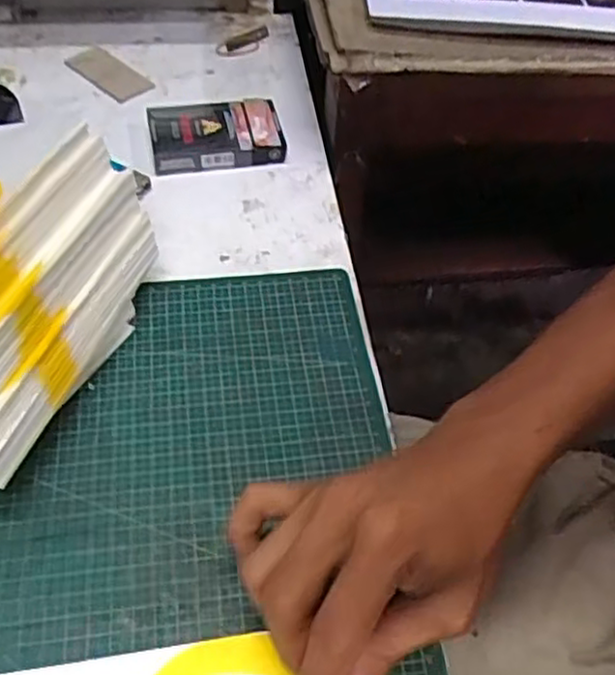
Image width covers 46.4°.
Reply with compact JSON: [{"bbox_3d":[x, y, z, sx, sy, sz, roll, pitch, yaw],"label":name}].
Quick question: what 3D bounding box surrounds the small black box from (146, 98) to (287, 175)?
[{"bbox_3d":[-0.071,-0.157,0.549,0.097,0.022,0.070,-8,51,-9],"label":"small black box"}]

